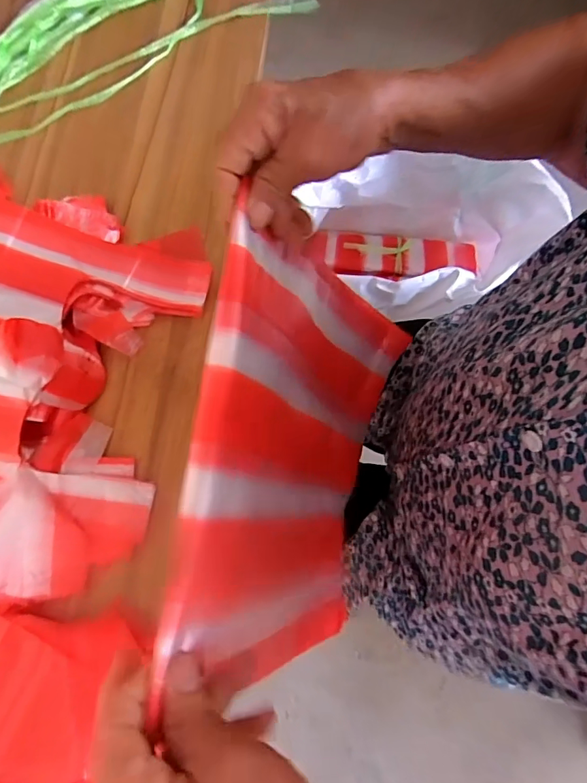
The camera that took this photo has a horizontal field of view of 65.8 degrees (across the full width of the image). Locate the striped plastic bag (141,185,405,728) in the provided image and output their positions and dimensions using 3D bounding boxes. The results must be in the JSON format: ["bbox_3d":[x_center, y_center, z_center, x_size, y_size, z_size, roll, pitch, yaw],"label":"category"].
[{"bbox_3d":[0.010,0.045,0.341,0.034,0.254,0.286,4,79,28],"label":"striped plastic bag"}]

